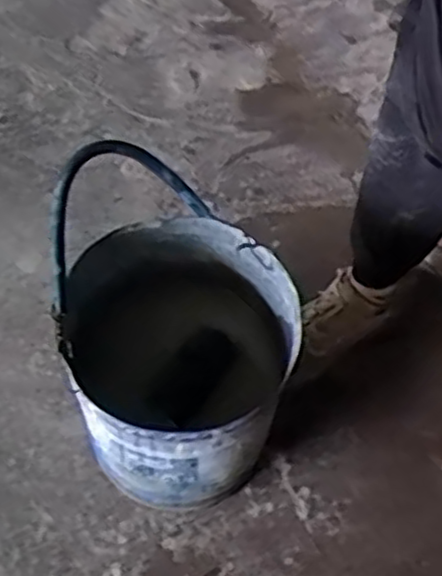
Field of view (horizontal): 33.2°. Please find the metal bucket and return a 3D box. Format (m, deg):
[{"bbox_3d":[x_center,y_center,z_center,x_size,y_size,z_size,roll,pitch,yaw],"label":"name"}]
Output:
[{"bbox_3d":[-0.049,0.077,0.896,0.255,0.432,0.283,3,61,0],"label":"metal bucket"}]

